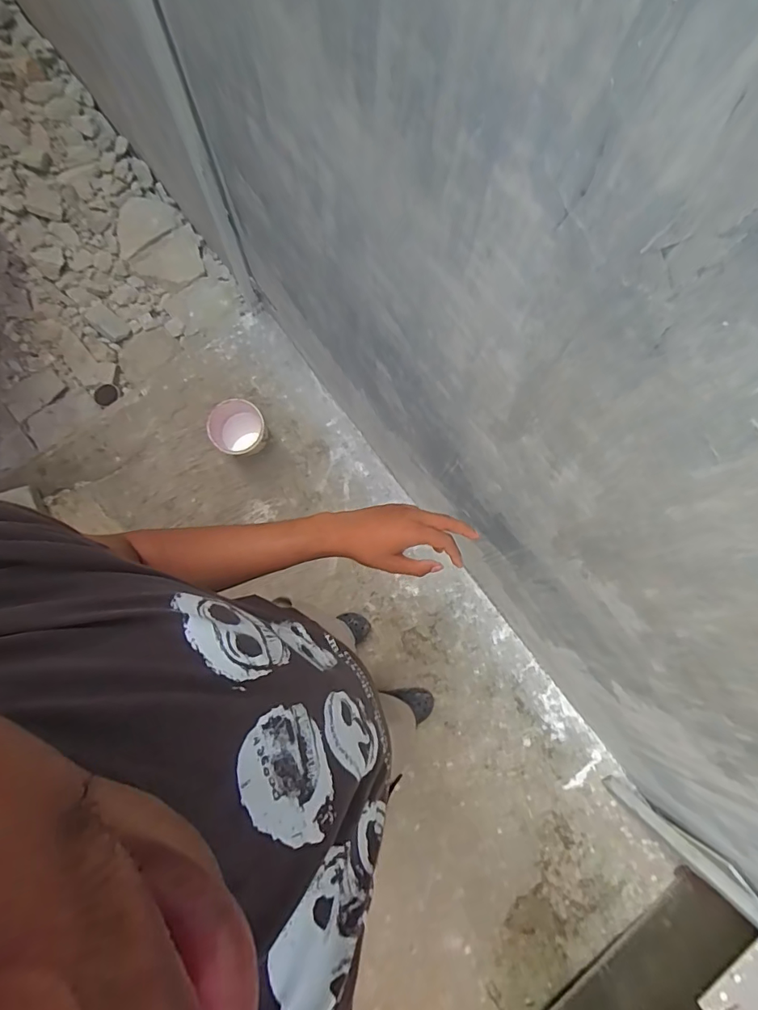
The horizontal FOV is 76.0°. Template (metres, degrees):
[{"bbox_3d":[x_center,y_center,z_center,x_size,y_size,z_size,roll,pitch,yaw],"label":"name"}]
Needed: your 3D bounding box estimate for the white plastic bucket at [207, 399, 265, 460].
[{"bbox_3d":[-0.449,-0.239,1.554,0.167,0.145,0.145,-34,81,-8],"label":"white plastic bucket"}]

